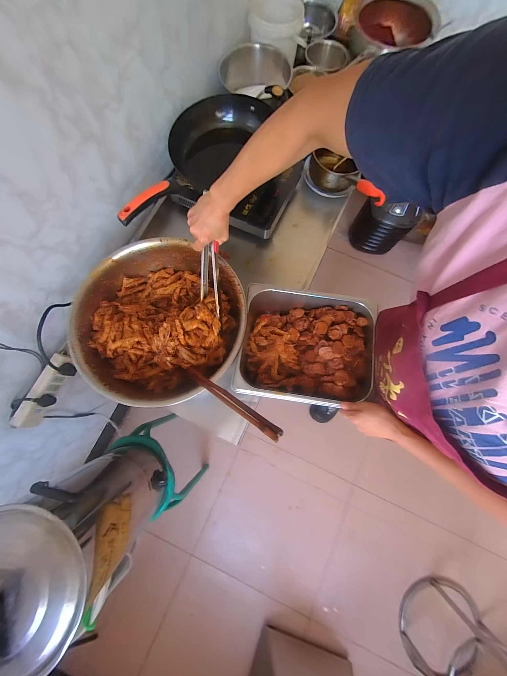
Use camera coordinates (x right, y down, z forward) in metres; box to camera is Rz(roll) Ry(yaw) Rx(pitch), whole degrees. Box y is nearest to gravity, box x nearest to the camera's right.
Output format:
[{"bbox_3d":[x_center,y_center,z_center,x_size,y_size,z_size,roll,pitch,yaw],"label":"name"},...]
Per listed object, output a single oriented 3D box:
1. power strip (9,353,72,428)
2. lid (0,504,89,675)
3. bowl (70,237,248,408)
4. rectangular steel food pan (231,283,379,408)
[{"bbox_3d":[-0.558,0.138,0.609,0.044,0.063,0.199,27,78,4],"label":"power strip"},{"bbox_3d":[-0.399,0.402,0.343,0.254,0.056,0.239,0,78,-2],"label":"lid"},{"bbox_3d":[-0.216,-0.035,0.571,0.372,0.131,0.366,0,78,-2],"label":"bowl"},{"bbox_3d":[0.125,0.028,0.584,0.311,0.122,0.256,10,77,0],"label":"rectangular steel food pan"}]

